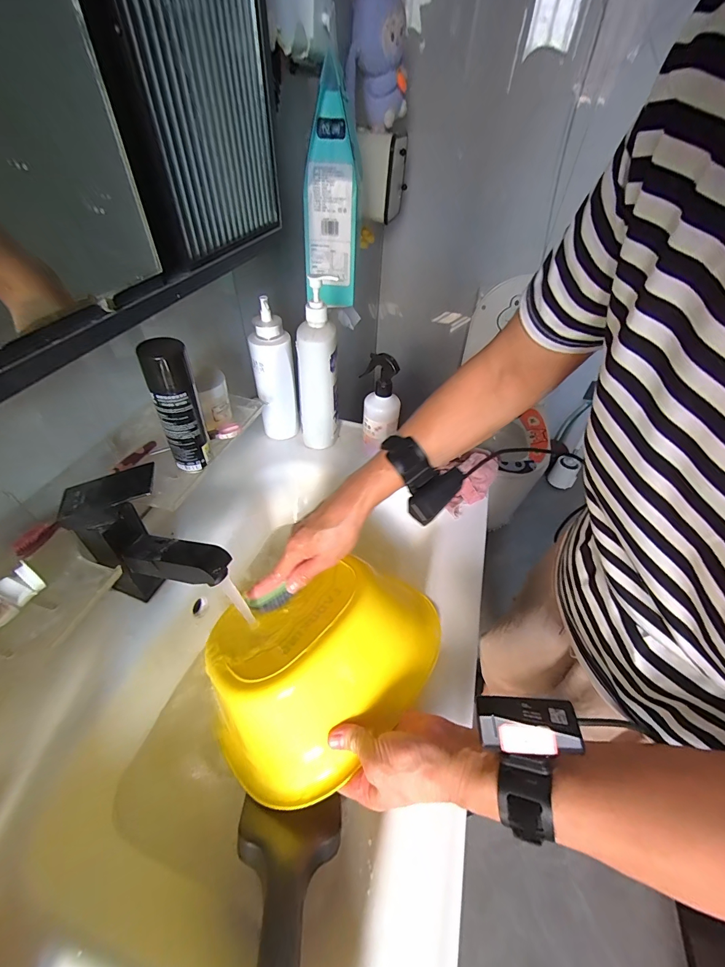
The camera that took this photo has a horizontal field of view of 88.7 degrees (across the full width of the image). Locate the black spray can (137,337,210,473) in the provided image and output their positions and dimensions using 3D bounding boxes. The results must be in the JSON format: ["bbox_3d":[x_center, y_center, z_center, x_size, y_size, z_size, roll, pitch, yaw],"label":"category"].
[{"bbox_3d":[-0.201,-0.081,0.410,0.045,0.143,0.039,-15,48,-17],"label":"black spray can"}]

